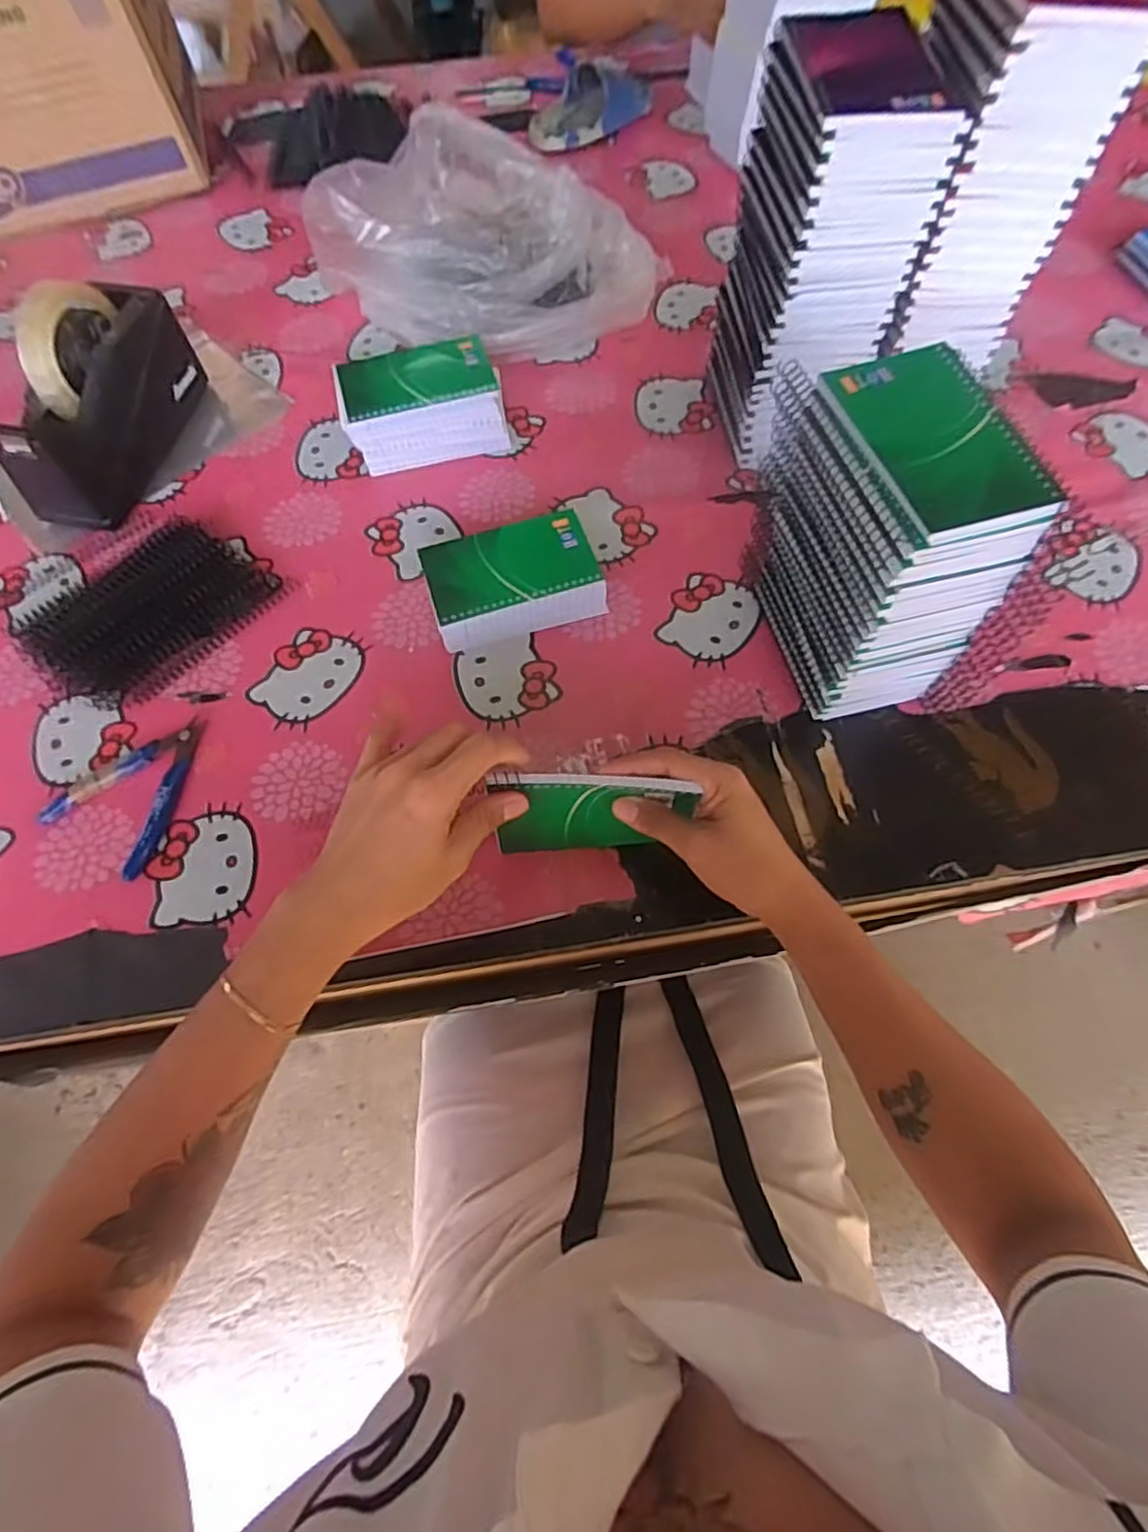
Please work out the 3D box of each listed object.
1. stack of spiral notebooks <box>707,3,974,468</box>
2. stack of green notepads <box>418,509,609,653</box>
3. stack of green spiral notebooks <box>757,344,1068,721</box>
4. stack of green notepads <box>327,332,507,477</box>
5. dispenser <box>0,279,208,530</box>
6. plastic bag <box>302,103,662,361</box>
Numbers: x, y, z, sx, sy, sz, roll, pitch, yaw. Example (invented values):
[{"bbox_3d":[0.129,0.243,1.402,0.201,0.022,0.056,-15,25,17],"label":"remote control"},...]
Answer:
[{"bbox_3d":[0.180,-0.367,0.537,0.102,0.249,0.133,-11,65,-4],"label":"stack of spiral notebooks"},{"bbox_3d":[-0.047,-0.145,0.557,0.128,0.038,0.083,-16,66,-6],"label":"stack of green notepads"},{"bbox_3d":[0.194,-0.135,0.461,0.086,0.184,0.134,-14,66,-5],"label":"stack of green spiral notebooks"},{"bbox_3d":[-0.133,-0.317,0.628,0.137,0.062,0.083,-12,66,-4],"label":"stack of green notepads"},{"bbox_3d":[-0.402,-0.315,0.603,0.069,0.123,0.202,14,66,7],"label":"dispenser"},{"bbox_3d":[-0.083,-0.505,0.686,0.266,0.129,0.229,-34,69,-14],"label":"plastic bag"}]

